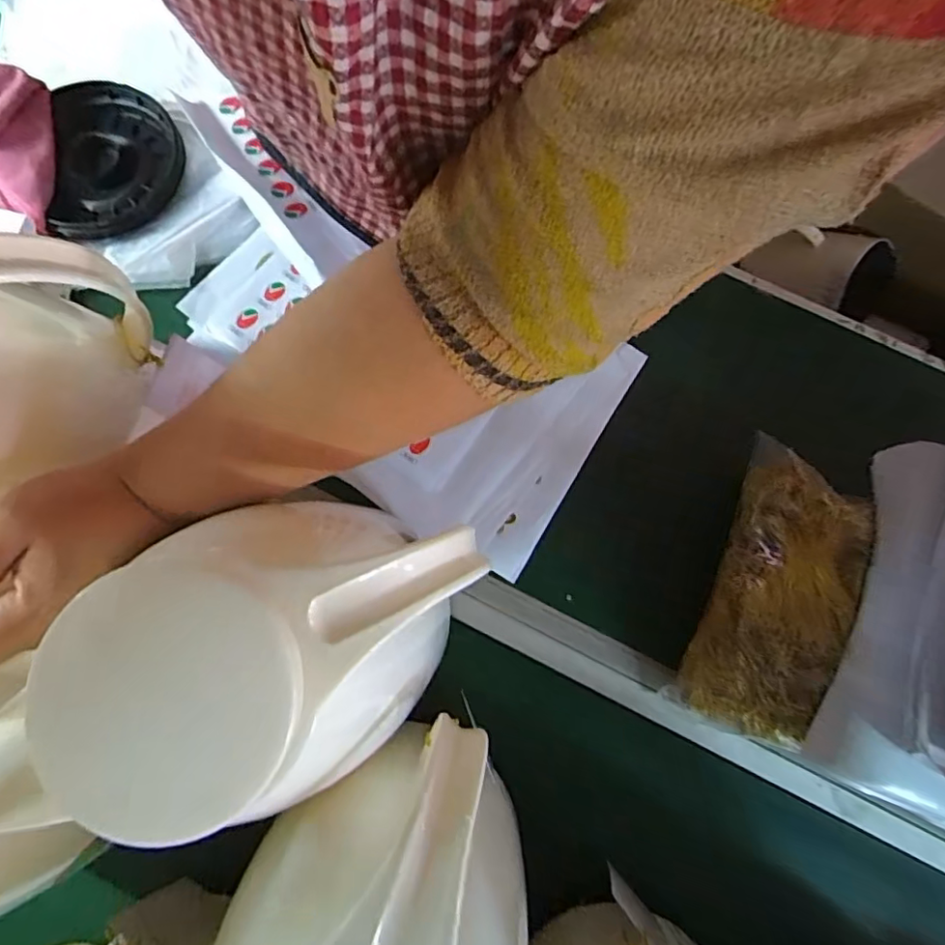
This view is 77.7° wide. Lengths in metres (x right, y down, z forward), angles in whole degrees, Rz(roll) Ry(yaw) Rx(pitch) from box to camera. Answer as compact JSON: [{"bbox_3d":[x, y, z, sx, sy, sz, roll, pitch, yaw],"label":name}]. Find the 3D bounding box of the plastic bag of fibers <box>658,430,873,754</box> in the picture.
[{"bbox_3d":[0.203,0.079,0.395,0.028,0.096,0.198,25,84,-36],"label":"plastic bag of fibers"}]

